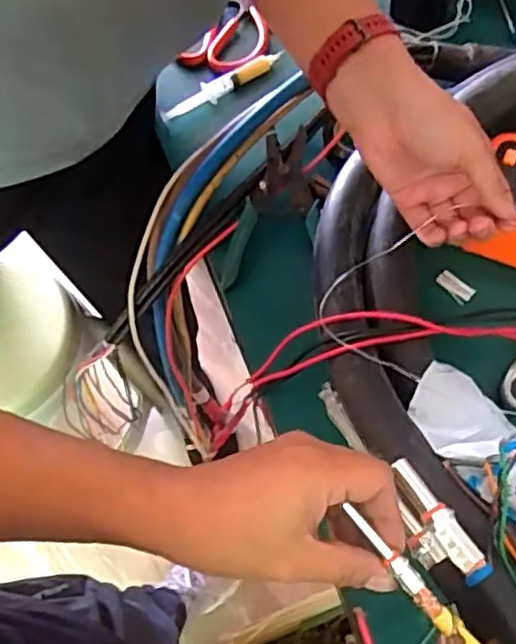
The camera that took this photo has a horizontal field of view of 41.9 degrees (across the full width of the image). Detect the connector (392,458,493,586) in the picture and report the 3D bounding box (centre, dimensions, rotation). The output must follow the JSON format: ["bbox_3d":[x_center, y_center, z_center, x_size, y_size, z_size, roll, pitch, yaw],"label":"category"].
[{"bbox_3d":[0.100,0.107,0.370,0.015,0.011,0.074,-26,65,-10],"label":"connector"}]

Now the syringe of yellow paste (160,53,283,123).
[{"bbox_3d":[-0.039,-0.250,0.719,0.143,0.017,0.012,-31,66,-12],"label":"syringe of yellow paste"}]

